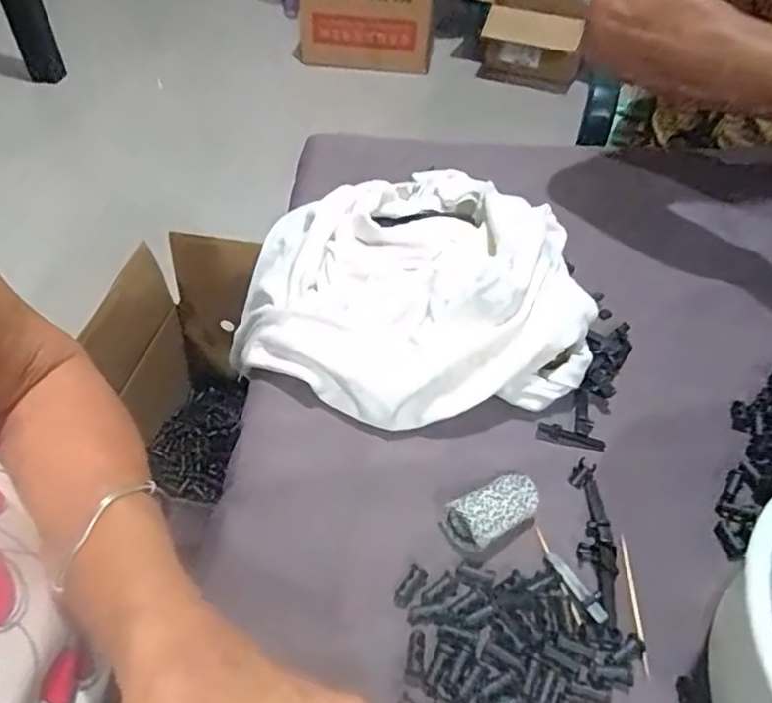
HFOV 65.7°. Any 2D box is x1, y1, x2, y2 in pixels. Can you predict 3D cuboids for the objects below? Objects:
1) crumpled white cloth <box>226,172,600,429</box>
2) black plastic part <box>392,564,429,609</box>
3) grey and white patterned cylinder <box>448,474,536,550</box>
[{"bbox_3d":[0.009,-0.053,0.381,0.216,0.056,0.213,-7,46,-5],"label":"crumpled white cloth"},{"bbox_3d":[0.011,0.104,0.265,0.008,0.005,0.019,29,67,27],"label":"black plastic part"},{"bbox_3d":[0.053,0.075,0.284,0.043,0.016,0.025,-25,50,-21],"label":"grey and white patterned cylinder"}]

